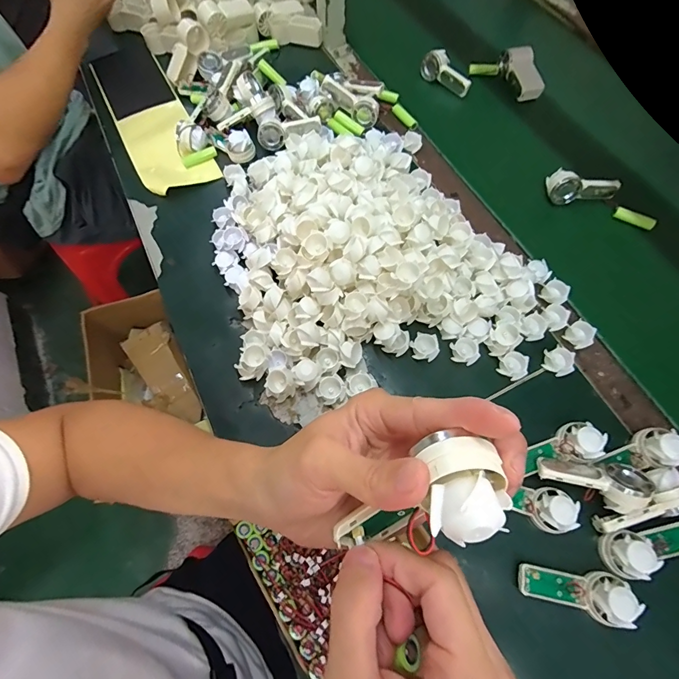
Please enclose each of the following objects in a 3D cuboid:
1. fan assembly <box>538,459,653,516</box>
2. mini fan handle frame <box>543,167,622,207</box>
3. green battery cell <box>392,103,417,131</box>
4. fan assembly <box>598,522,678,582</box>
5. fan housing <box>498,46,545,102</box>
[{"bbox_3d":[0.241,0.134,0.363,0.091,0.026,0.036,7,37,22],"label":"fan assembly"},{"bbox_3d":[0.334,-0.212,0.518,0.096,0.031,0.038,-5,66,-1],"label":"mini fan handle frame"},{"bbox_3d":[0.102,-0.342,0.585,0.016,0.013,0.055,-29,69,-11],"label":"green battery cell"},{"bbox_3d":[0.290,0.191,0.343,0.091,0.028,0.038,-5,66,-1],"label":"fan assembly"},{"bbox_3d":[0.298,-0.435,0.618,0.047,0.031,0.091,-12,70,-5],"label":"fan housing"}]

